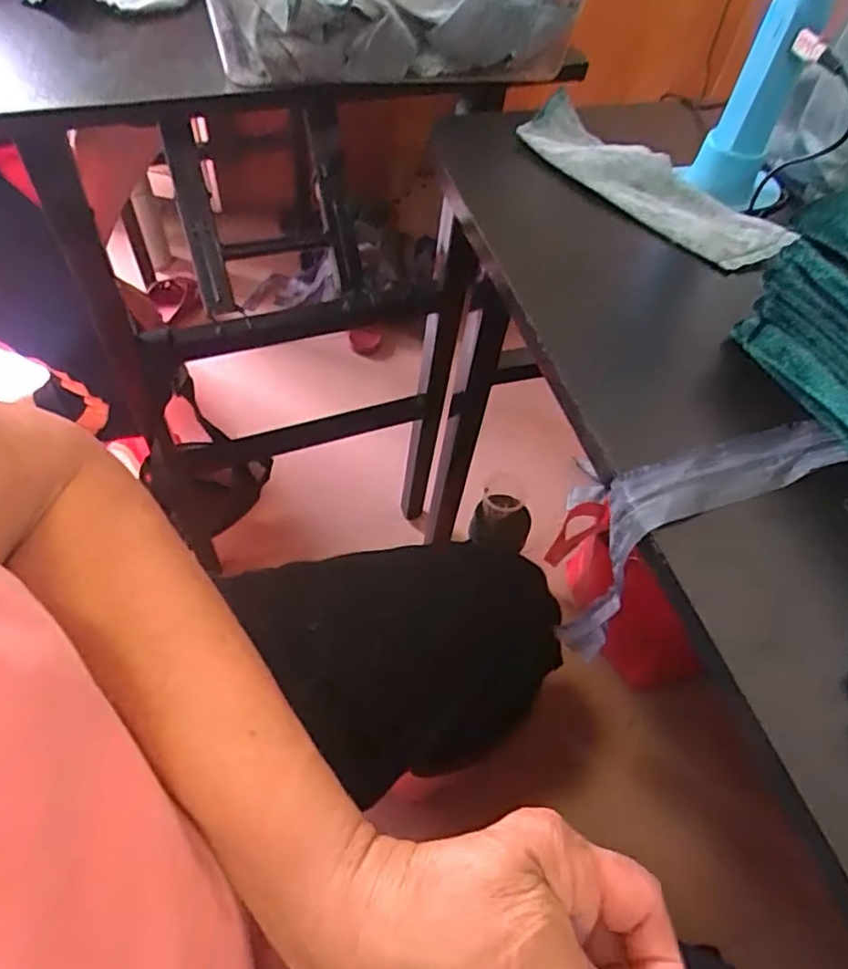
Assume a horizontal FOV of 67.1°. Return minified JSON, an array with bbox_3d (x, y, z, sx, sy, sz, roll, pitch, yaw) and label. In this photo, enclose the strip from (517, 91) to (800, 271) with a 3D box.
[{"bbox_3d":[0.140,-0.197,0.416,0.054,0.017,0.189,-36,65,-26],"label":"strip"}]

